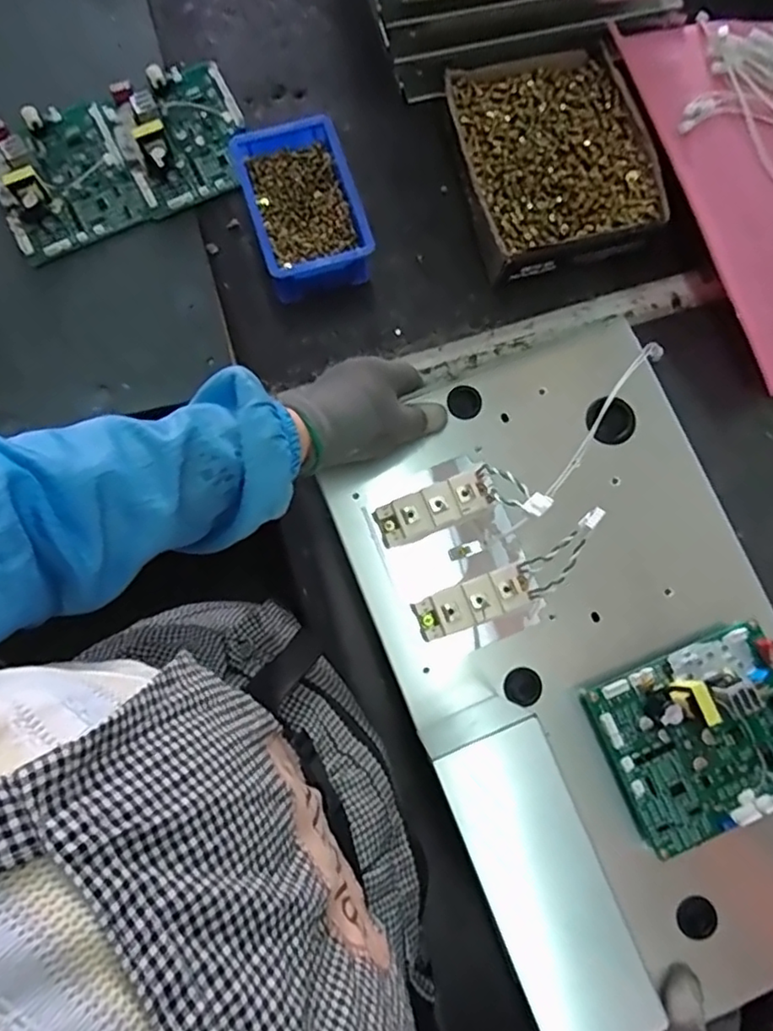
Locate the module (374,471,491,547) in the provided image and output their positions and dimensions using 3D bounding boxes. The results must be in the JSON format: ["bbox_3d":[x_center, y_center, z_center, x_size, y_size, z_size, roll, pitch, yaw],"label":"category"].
[{"bbox_3d":[0.036,-0.003,0.484,0.087,0.035,0.034,-22,80,-5],"label":"module"}]

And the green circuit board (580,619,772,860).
[{"bbox_3d":[0.241,0.164,0.444,0.150,0.037,0.128,-22,80,-5],"label":"green circuit board"}]

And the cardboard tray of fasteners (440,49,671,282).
[{"bbox_3d":[0.160,-0.341,0.587,0.182,0.044,0.207,-12,80,-3],"label":"cardboard tray of fasteners"}]

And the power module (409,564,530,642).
[{"bbox_3d":[0.066,0.069,0.474,0.087,0.032,0.032,-21,80,-4],"label":"power module"}]

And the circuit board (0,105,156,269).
[{"bbox_3d":[-0.316,-0.330,0.580,0.123,0.032,0.137,-28,81,-6],"label":"circuit board"}]

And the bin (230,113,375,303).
[{"bbox_3d":[-0.078,-0.286,0.573,0.099,0.056,0.146,-17,80,-4],"label":"bin"}]

